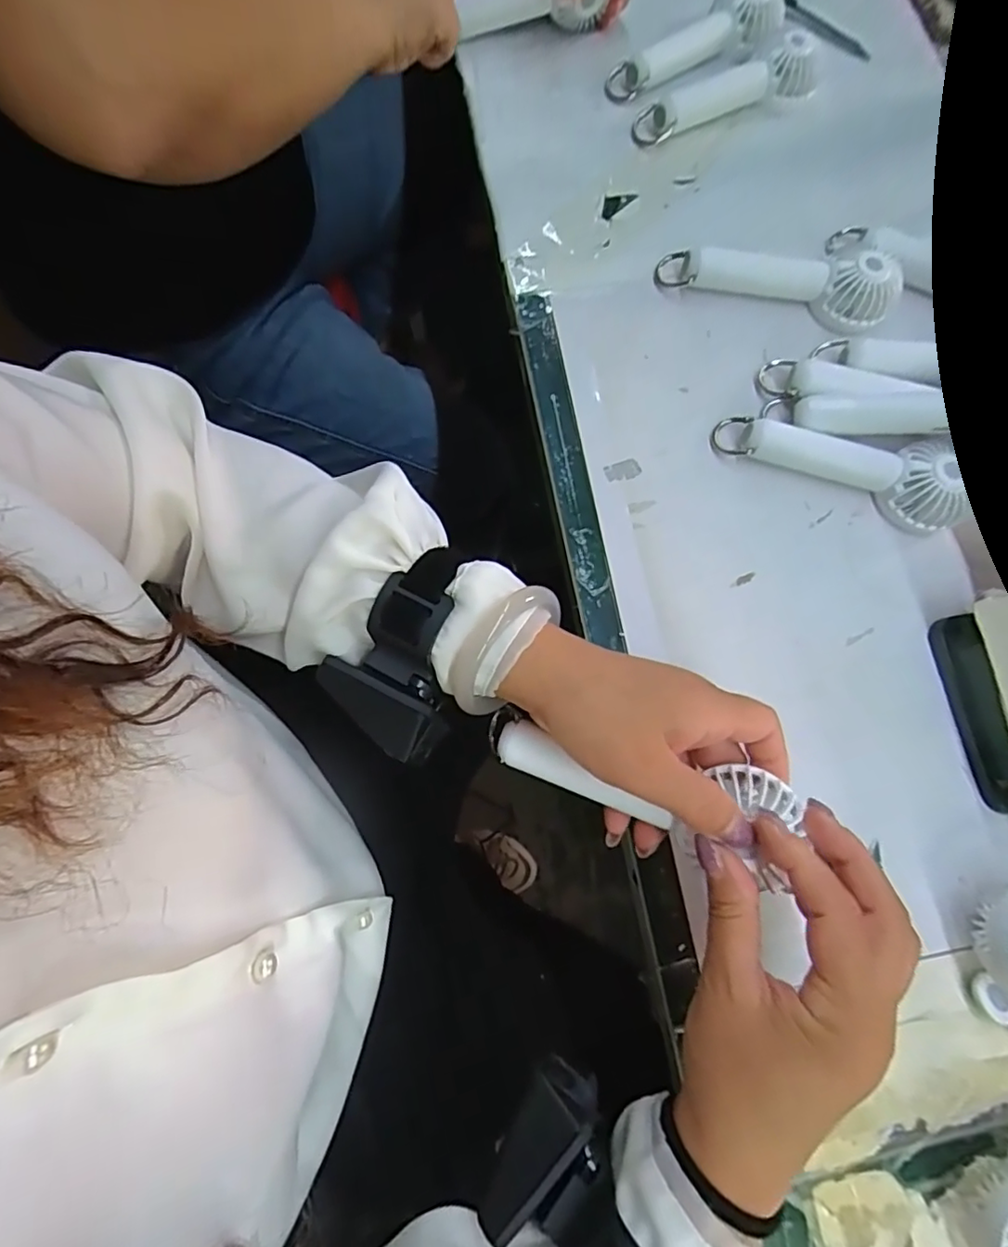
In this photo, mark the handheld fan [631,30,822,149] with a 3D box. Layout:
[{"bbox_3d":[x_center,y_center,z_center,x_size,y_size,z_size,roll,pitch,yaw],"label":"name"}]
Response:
[{"bbox_3d":[0.173,-0.404,0.439,0.158,0.026,0.039,-24,78,-7],"label":"handheld fan"}]

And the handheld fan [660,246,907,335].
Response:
[{"bbox_3d":[0.191,-0.235,0.397,0.160,0.030,0.042,8,74,-5],"label":"handheld fan"}]

